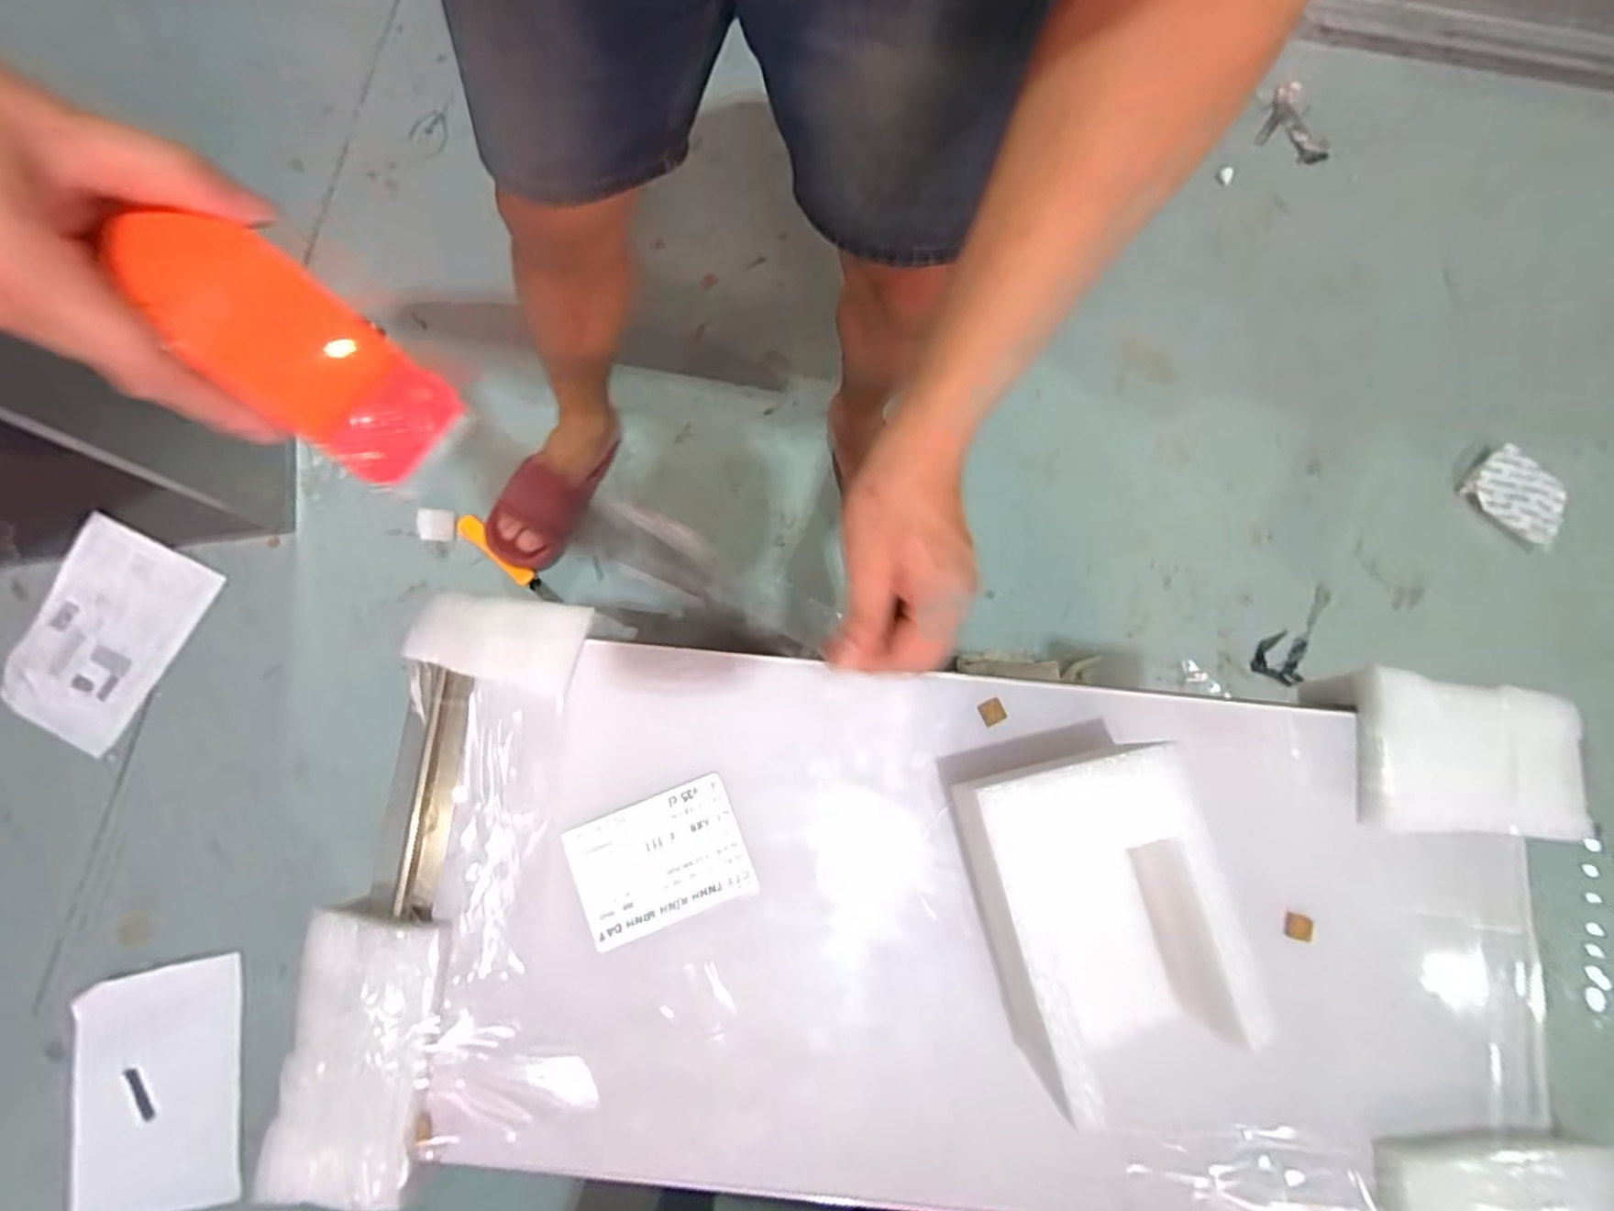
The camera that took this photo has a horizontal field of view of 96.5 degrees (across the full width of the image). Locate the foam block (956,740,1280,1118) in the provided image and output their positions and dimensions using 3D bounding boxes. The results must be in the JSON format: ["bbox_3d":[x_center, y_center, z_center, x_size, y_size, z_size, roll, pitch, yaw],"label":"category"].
[{"bbox_3d":[0.160,0.166,0.400,0.110,0.081,0.165,-12,79,-2],"label":"foam block"}]

